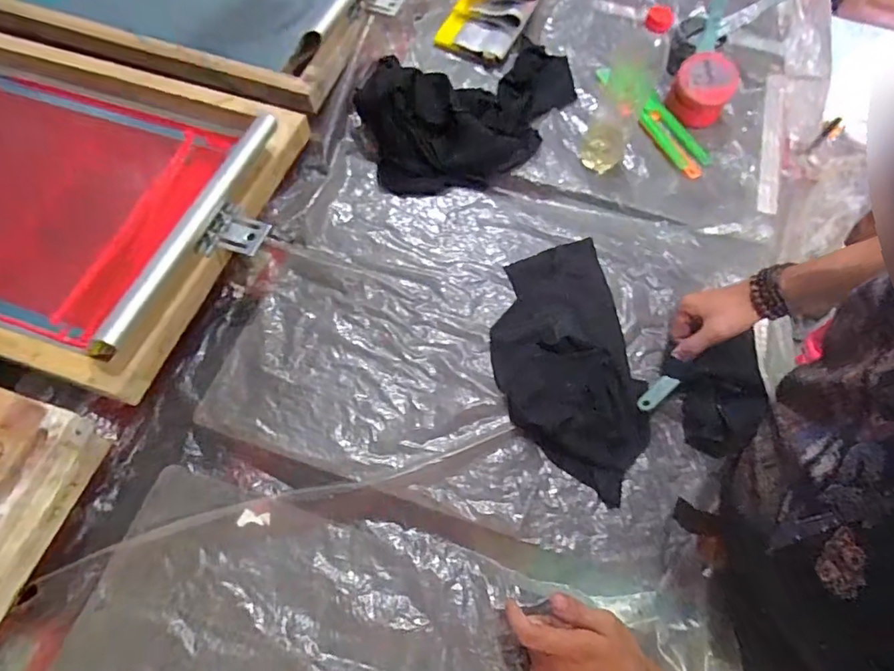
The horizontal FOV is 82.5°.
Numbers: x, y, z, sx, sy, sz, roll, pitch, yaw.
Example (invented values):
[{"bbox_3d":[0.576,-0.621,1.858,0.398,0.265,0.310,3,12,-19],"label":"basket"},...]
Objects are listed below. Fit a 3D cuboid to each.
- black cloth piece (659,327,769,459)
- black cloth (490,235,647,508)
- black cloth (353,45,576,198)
[{"bbox_3d":[0.321,0.072,0.605,0.098,0.009,0.131,-9,78,19],"label":"black cloth piece"},{"bbox_3d":[0.149,0.028,0.640,0.171,0.022,0.327,-8,65,-6],"label":"black cloth"},{"bbox_3d":[0.044,-0.358,0.787,0.369,0.077,0.231,-22,67,-13],"label":"black cloth"}]

